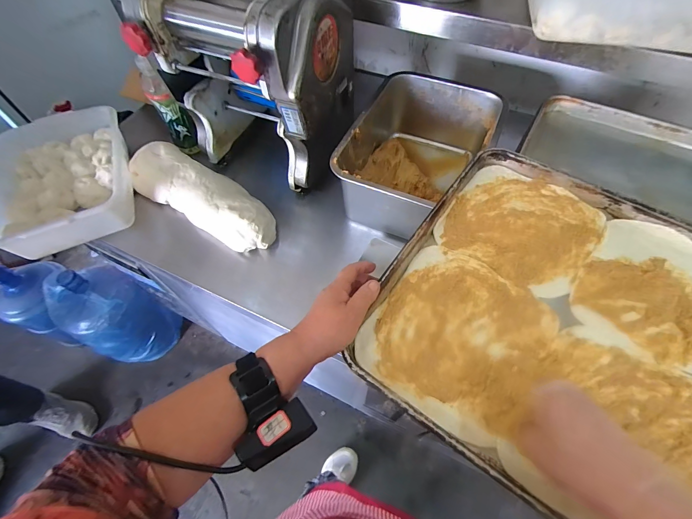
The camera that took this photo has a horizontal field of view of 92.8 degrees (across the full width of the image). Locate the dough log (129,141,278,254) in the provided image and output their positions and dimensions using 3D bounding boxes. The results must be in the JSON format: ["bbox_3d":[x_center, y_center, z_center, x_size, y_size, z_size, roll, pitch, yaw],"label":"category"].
[{"bbox_3d":[-0.307,-0.136,0.714,0.376,0.092,0.125,29,64,17],"label":"dough log"}]

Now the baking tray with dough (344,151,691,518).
[{"bbox_3d":[0.351,0.115,0.344,0.611,0.033,0.396,31,66,18],"label":"baking tray with dough"}]

